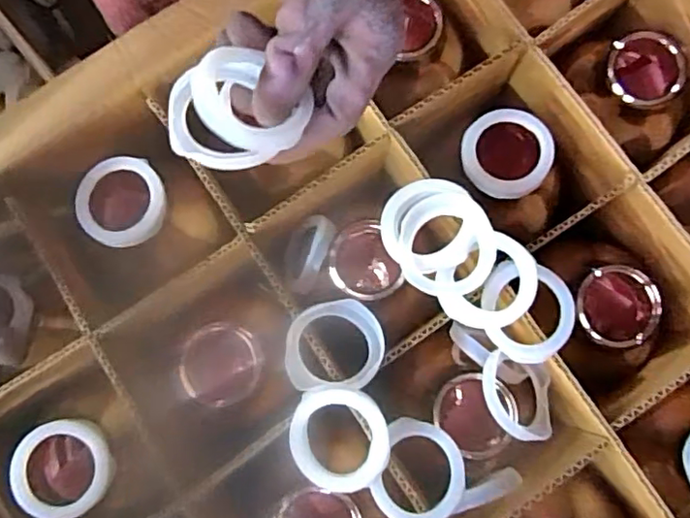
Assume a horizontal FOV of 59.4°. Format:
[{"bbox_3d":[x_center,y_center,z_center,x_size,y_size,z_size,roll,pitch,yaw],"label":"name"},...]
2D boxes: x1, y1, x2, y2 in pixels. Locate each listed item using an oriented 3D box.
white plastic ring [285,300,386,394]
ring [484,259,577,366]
[{"bbox_3d":[-0.007,0.051,0.365,0.058,0.011,0.053,0,79,0],"label":"white plastic ring"},{"bbox_3d":[0.111,0.032,0.364,0.053,0.014,0.058,0,77,-2],"label":"ring"}]

